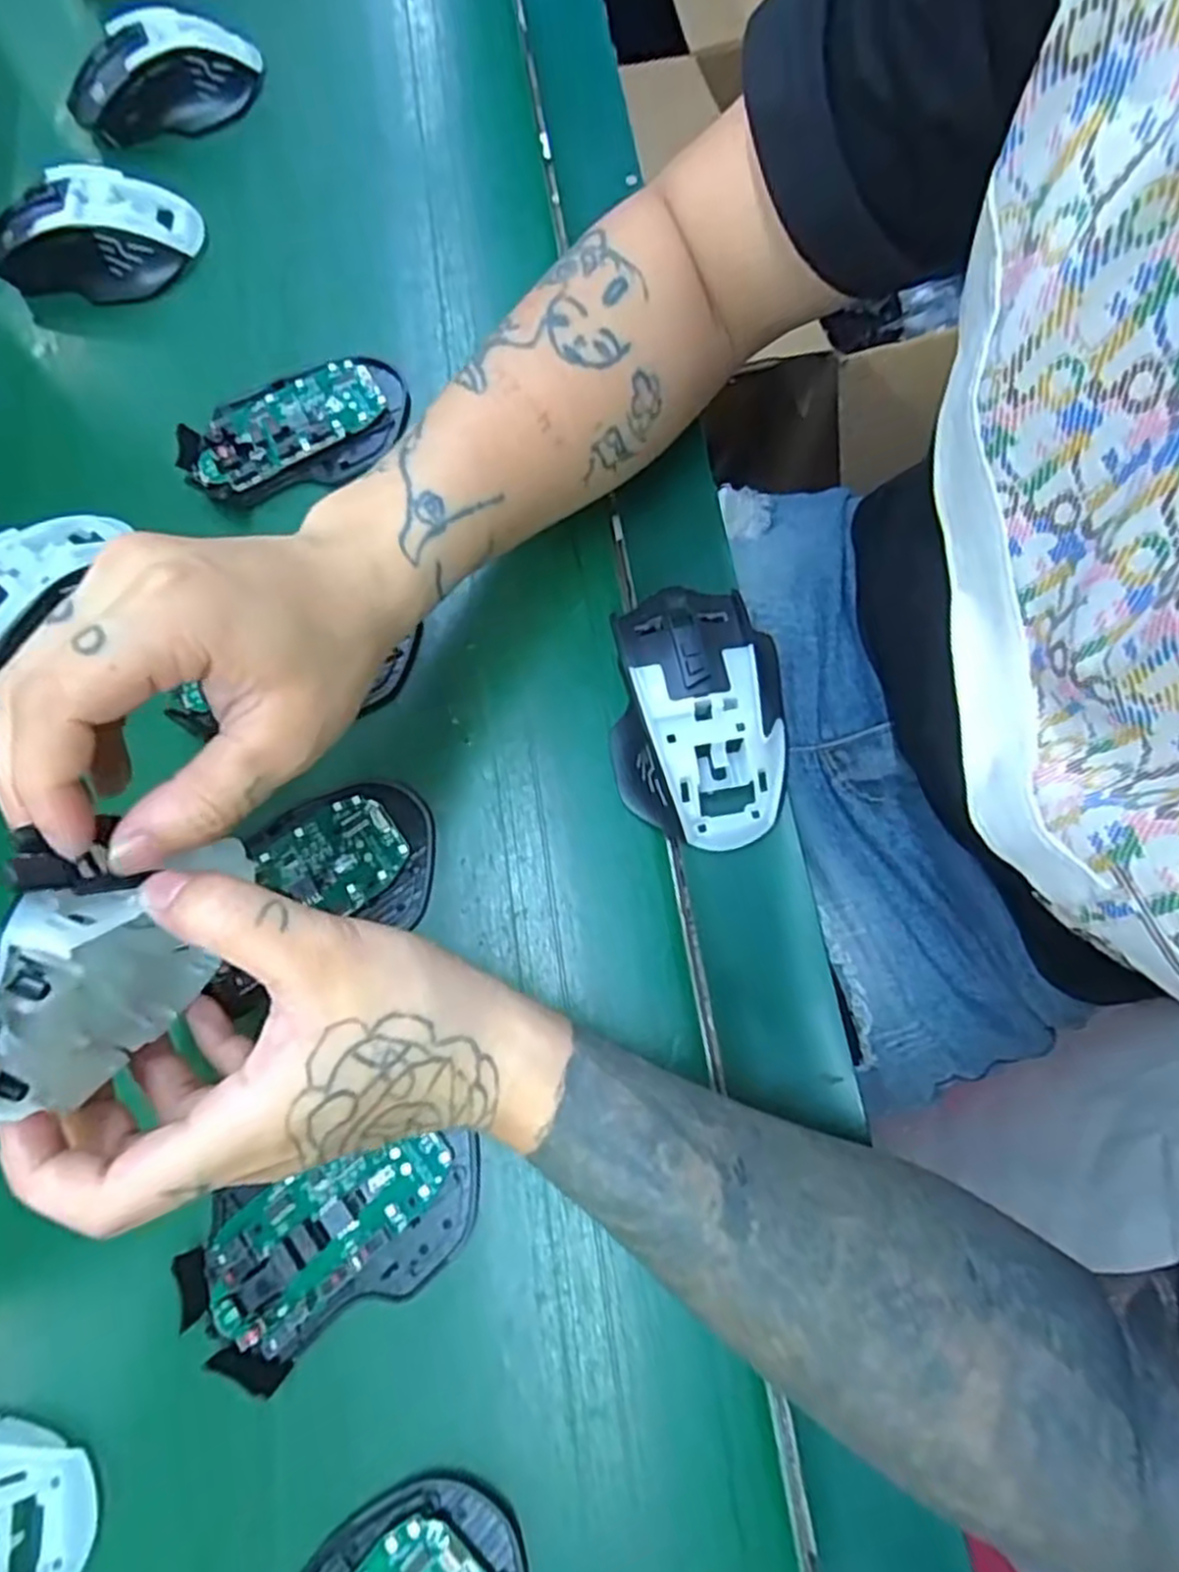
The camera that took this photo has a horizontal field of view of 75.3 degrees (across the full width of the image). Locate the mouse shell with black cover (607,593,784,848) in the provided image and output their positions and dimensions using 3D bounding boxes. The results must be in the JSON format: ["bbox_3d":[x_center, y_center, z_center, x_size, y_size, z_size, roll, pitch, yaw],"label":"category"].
[{"bbox_3d":[0.045,-0.034,0.328,0.069,0.040,0.115,-4,73,1],"label":"mouse shell with black cover"}]

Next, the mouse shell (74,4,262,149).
[{"bbox_3d":[-0.259,-0.433,0.463,0.113,0.036,0.056,-26,74,-6],"label":"mouse shell"}]

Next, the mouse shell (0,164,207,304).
[{"bbox_3d":[-0.277,-0.306,0.426,0.114,0.036,0.062,-17,73,-3],"label":"mouse shell"}]

